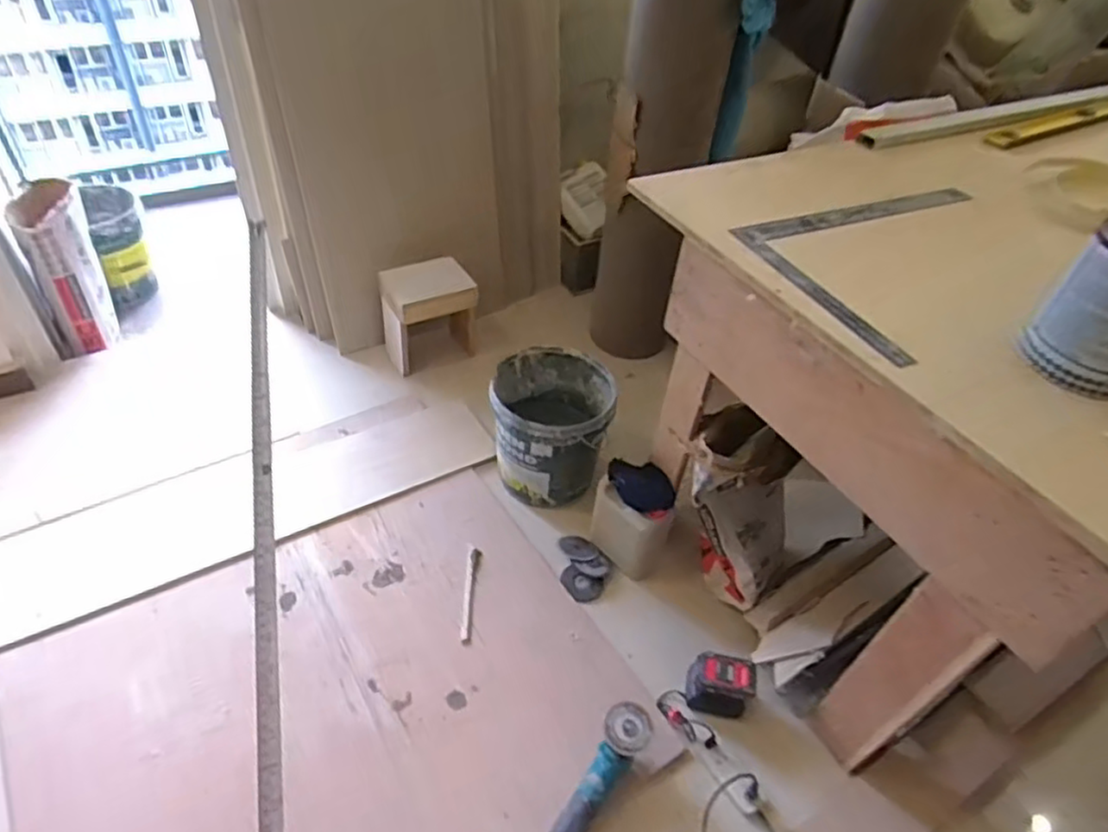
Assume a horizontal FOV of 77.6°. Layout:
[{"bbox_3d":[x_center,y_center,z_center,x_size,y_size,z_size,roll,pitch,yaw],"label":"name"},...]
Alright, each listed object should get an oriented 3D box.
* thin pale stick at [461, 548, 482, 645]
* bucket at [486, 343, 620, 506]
[{"bbox_3d":[-0.196,0.415,1.606,0.028,0.011,0.245,3,44,0],"label":"thin pale stick"},{"bbox_3d":[-0.015,0.039,1.784,0.324,0.295,0.295,13,44,7],"label":"bucket"}]

